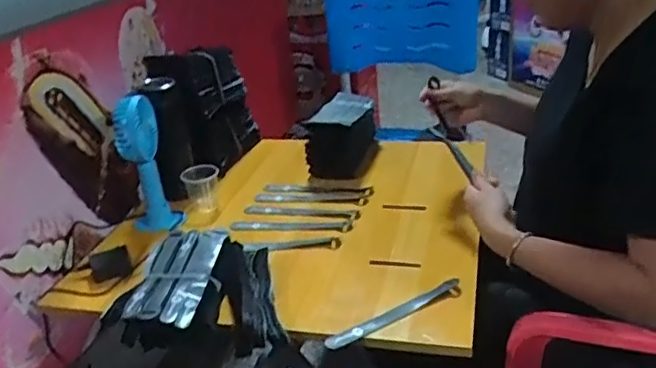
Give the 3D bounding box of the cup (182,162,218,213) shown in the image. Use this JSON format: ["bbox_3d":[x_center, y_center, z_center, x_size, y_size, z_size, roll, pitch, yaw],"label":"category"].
[{"bbox_3d":[-0.220,0.007,1.064,0.064,0.072,0.058,-10,27,-8],"label":"cup"}]

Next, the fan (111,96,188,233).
[{"bbox_3d":[-0.298,-0.030,0.994,0.078,0.232,0.063,-13,27,-15],"label":"fan"}]

